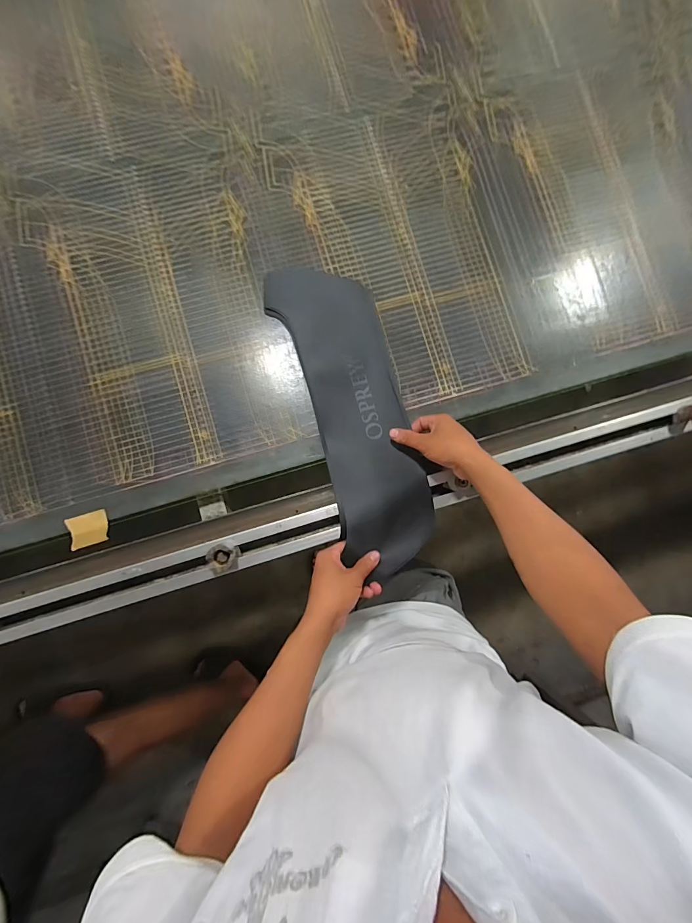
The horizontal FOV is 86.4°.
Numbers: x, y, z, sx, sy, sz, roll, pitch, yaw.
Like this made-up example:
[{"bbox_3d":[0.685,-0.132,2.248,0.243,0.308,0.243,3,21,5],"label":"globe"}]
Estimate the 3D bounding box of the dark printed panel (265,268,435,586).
[{"bbox_3d":[0.018,-0.086,0.564,0.164,0.042,0.485,-17,83,-4],"label":"dark printed panel"}]

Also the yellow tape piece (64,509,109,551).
[{"bbox_3d":[-0.385,0.102,0.552,0.059,0.004,0.047,-17,86,-4],"label":"yellow tape piece"}]

